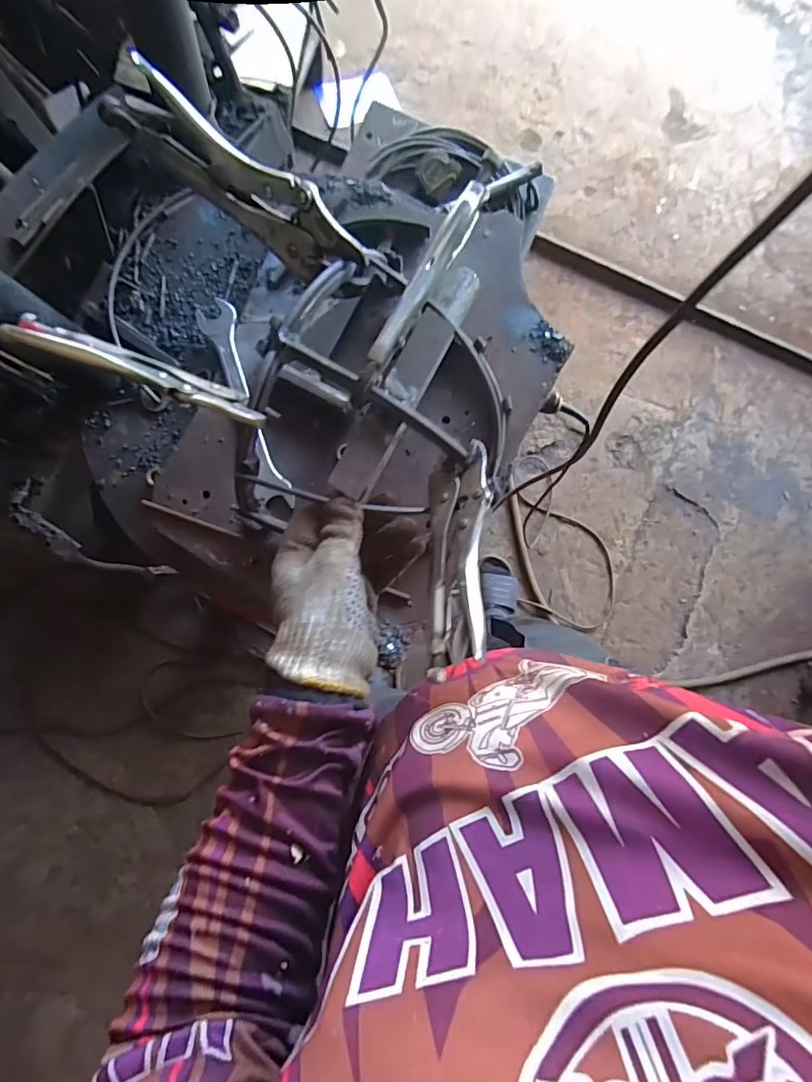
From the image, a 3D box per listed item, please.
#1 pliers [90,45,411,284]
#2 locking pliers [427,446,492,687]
[{"bbox_3d":[-0.120,-0.264,0.370,0.250,0.048,0.042,35,86,4],"label":"pliers"},{"bbox_3d":[0.035,0.010,0.354,0.040,0.030,0.167,5,68,2],"label":"locking pliers"}]

